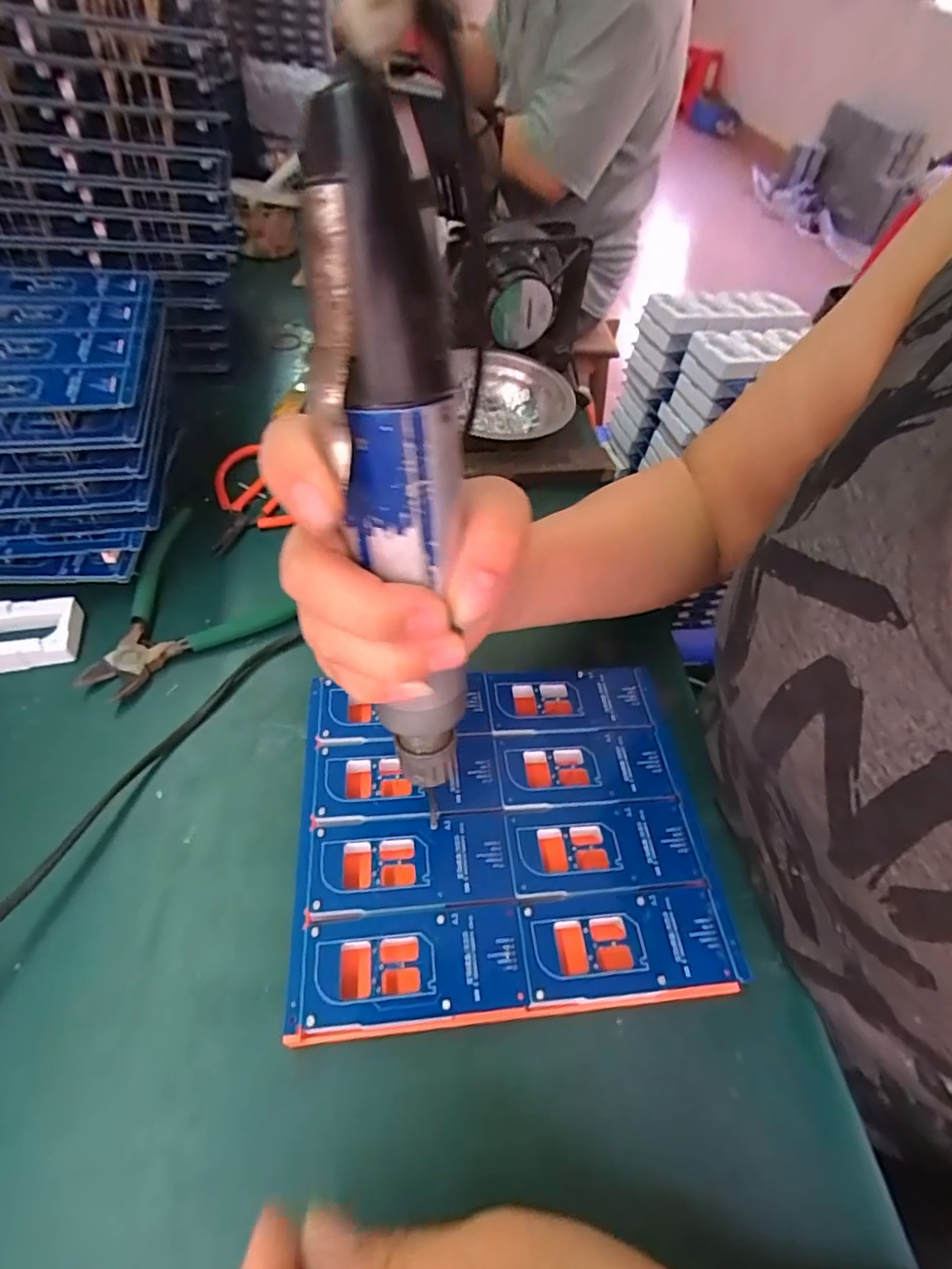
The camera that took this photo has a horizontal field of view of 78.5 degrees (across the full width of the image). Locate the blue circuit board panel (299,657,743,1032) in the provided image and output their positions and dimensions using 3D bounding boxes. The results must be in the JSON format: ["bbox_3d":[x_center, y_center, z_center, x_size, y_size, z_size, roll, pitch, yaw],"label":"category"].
[{"bbox_3d":[0.015,0.085,0.280,0.184,0.004,0.158,-1,51,-9],"label":"blue circuit board panel"}]

